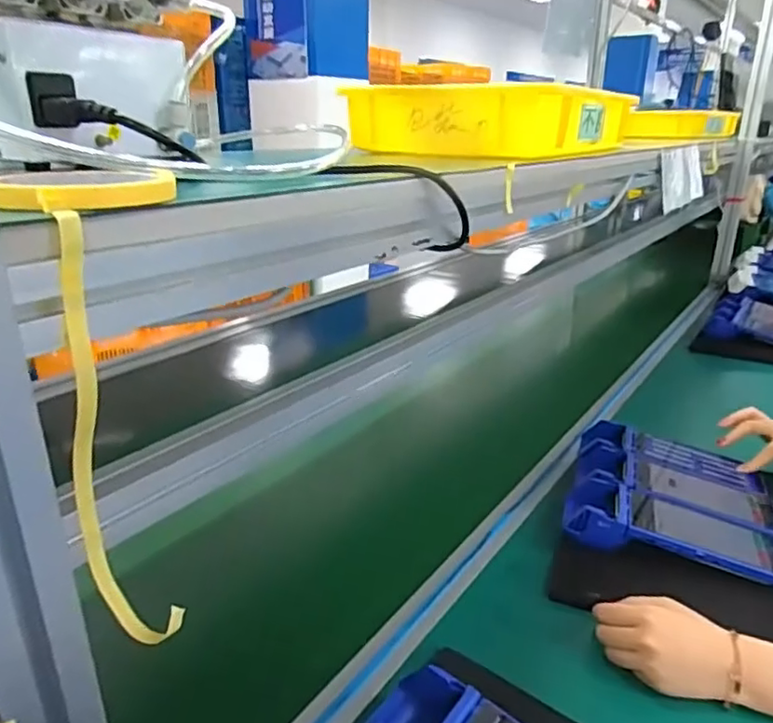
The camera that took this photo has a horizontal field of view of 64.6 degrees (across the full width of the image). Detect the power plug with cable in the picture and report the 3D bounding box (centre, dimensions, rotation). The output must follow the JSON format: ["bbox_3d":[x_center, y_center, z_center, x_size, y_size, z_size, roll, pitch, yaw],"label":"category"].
[{"bbox_3d":[-0.071,-0.141,0.460,0.347,0.054,0.054,6,16,-31],"label":"power plug with cable"}]

